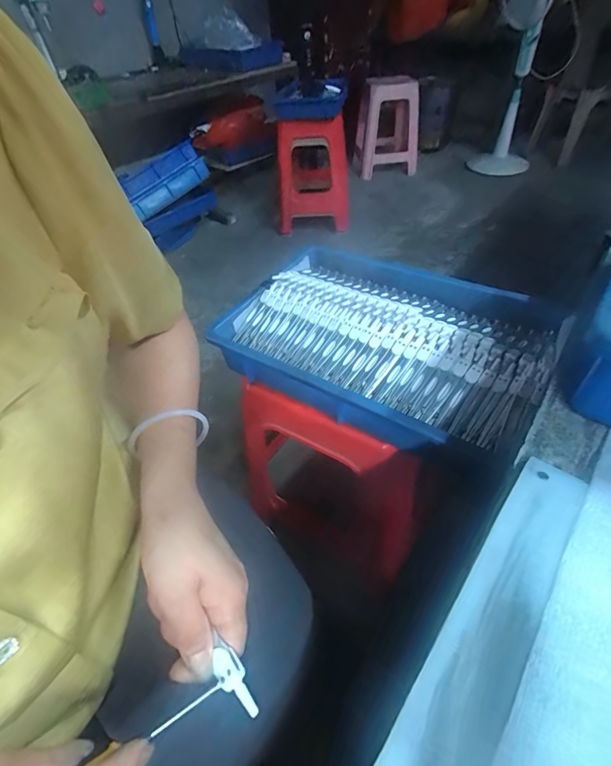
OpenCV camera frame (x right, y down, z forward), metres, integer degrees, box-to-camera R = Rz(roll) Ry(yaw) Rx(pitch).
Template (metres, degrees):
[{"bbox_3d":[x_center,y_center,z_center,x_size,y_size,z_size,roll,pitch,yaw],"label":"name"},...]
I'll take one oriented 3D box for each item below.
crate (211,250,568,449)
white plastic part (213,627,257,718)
[{"bbox_3d":[0.109,-0.069,0.528,0.420,0.086,0.299,23,53,24],"label":"crate"},{"bbox_3d":[-0.046,0.187,0.232,0.016,0.004,0.047,-32,65,-24],"label":"white plastic part"}]

